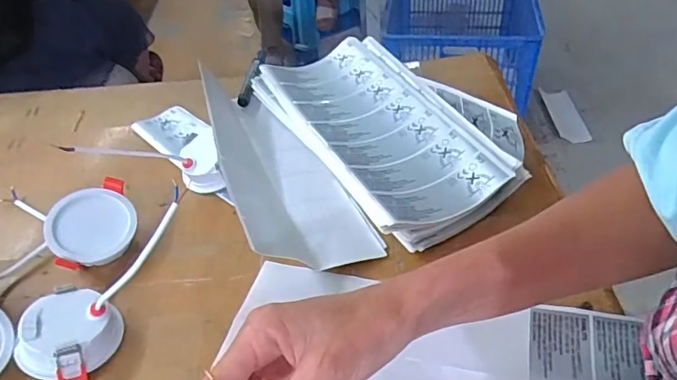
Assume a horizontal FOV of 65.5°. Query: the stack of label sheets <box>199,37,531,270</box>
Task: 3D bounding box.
[{"bbox_3d":[0.011,-0.059,0.534,0.254,0.054,0.297,-17,43,-13],"label":"stack of label sheets"}]

